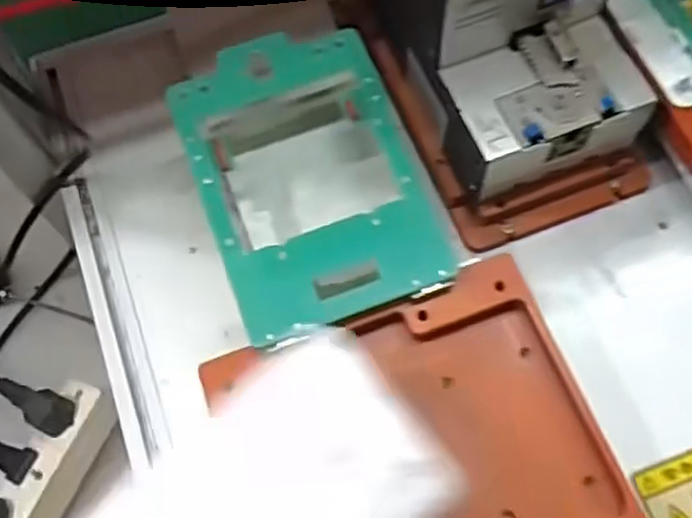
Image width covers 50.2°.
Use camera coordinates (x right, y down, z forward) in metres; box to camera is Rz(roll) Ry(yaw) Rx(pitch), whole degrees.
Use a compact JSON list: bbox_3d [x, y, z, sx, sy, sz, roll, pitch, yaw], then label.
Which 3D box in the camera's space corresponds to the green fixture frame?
[{"bbox_3d":[-0.025,-0.060,0.462,0.134,0.011,0.205,-19,70,-7],"label":"green fixture frame"}]

